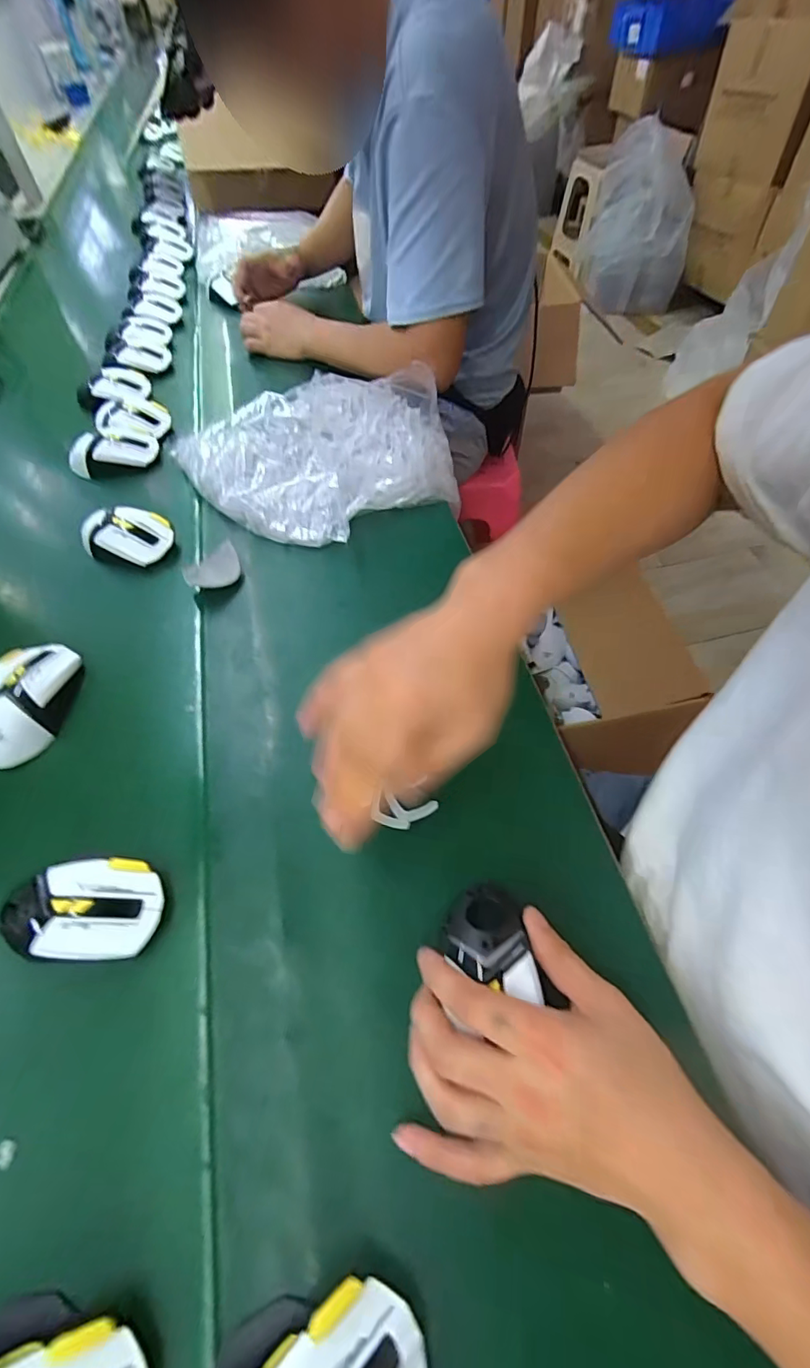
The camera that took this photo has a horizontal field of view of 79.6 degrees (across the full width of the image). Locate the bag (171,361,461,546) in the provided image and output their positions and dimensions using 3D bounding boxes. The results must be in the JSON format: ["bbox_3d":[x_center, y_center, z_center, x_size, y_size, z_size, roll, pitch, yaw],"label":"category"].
[{"bbox_3d":[-0.105,-0.310,0.628,0.315,0.075,0.300,-32,62,-18],"label":"bag"}]

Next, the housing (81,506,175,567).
[{"bbox_3d":[-0.322,-0.170,0.559,0.099,0.032,0.061,6,58,5],"label":"housing"}]

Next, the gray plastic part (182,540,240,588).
[{"bbox_3d":[-0.211,-0.126,0.538,0.061,0.008,0.040,-32,93,-6],"label":"gray plastic part"}]

